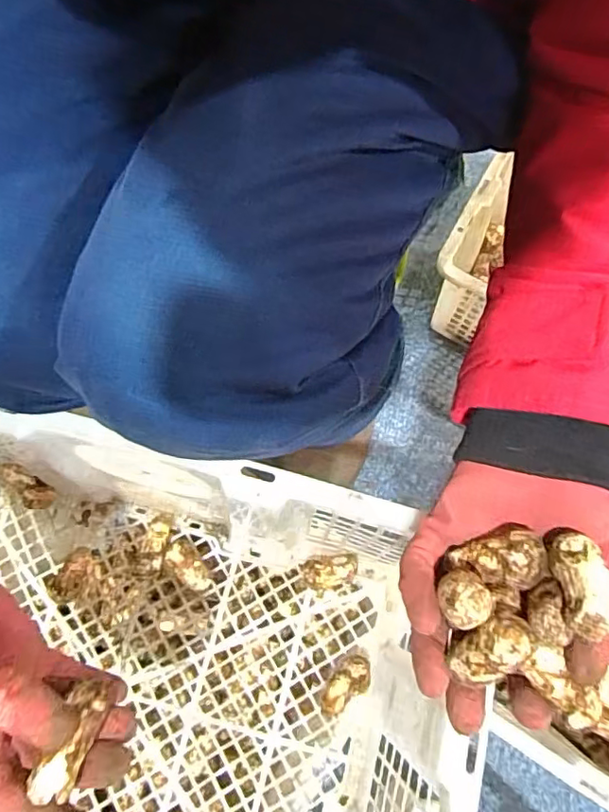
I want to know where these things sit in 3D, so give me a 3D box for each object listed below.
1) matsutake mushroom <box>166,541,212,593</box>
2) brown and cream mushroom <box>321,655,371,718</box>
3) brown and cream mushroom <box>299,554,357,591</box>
[{"bbox_3d":[-0.096,0.132,0.469,0.021,0.015,0.047,-39,92,-12],"label":"matsutake mushroom"},{"bbox_3d":[0.032,0.219,0.446,0.025,0.026,0.049,38,76,11],"label":"brown and cream mushroom"},{"bbox_3d":[0.021,0.138,0.470,0.045,0.031,0.025,-9,73,-4],"label":"brown and cream mushroom"}]

